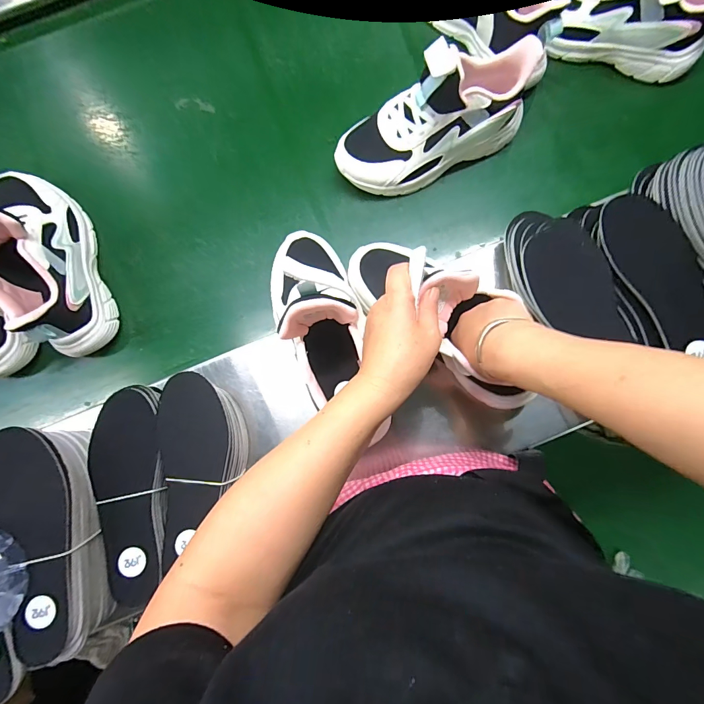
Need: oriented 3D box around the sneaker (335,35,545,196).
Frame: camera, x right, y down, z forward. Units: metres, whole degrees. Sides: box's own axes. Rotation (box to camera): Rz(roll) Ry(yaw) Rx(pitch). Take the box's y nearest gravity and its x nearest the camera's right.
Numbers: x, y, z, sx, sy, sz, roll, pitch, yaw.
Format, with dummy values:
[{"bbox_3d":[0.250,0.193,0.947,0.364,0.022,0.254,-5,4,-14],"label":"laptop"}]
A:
[{"bbox_3d":[0.097,-0.271,0.427,0.229,0.144,0.080,-22,84,-1],"label":"sneaker"}]

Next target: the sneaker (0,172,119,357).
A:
[{"bbox_3d":[-0.368,-0.114,0.420,0.086,0.144,0.232,-25,84,-1],"label":"sneaker"}]

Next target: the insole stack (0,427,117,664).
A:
[{"bbox_3d":[-0.296,0.177,0.360,0.077,0.044,0.205,-15,89,3],"label":"insole stack"}]

